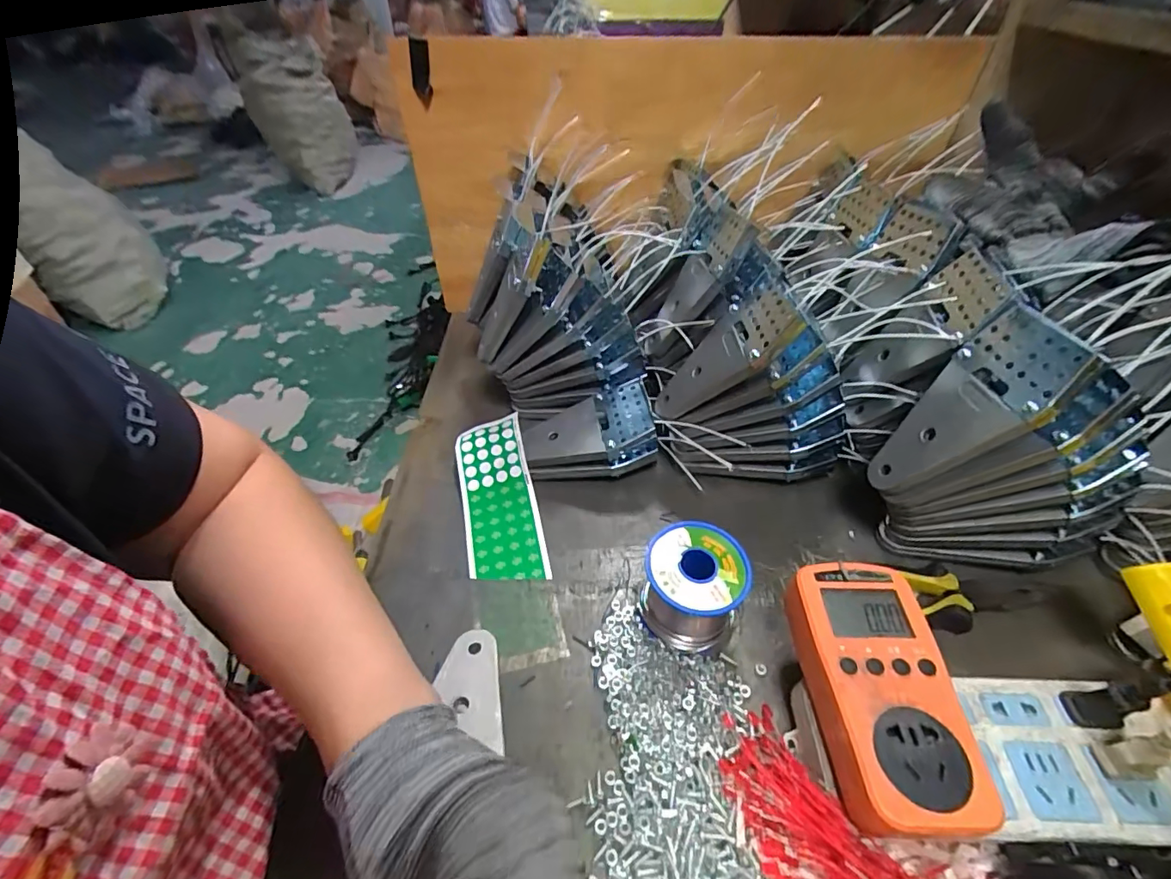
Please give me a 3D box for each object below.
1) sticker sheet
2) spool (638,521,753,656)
[{"bbox_3d":[-0.075,0.045,0.419,0.058,0.027,0.150,-10,46,-10],"label":"sticker sheet"},{"bbox_3d":[0.071,0.102,0.339,0.063,0.063,0.065,0,45,0],"label":"spool"}]

